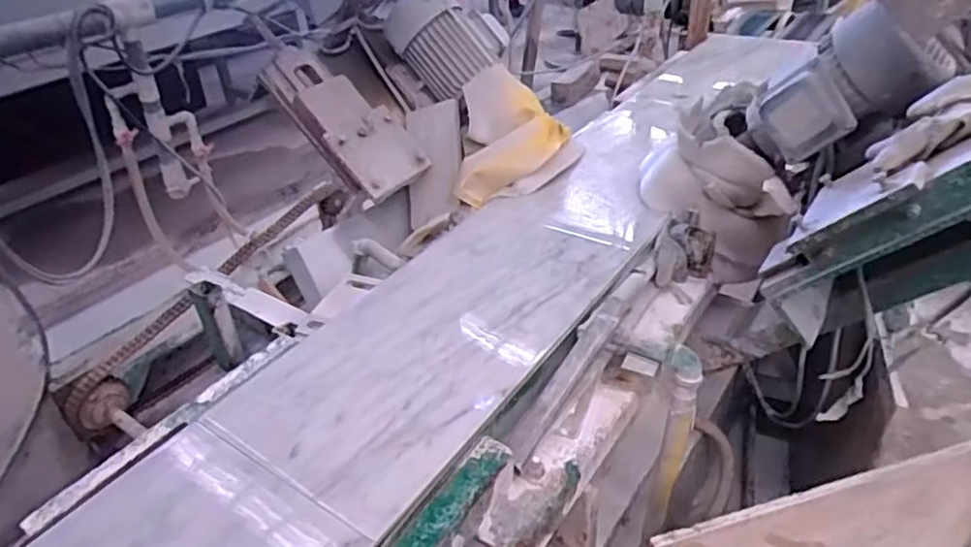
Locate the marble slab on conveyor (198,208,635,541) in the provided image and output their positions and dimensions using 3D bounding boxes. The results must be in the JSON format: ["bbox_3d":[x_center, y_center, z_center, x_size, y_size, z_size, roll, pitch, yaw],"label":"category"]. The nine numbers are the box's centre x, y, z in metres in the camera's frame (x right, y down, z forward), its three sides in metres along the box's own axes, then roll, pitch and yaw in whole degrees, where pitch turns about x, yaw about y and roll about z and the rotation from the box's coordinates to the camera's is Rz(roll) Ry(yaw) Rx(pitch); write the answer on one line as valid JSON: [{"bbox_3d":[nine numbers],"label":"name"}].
[{"bbox_3d":[-0.050,0.072,0.843,0.271,0.026,0.539,26,46,22],"label":"marble slab on conveyor"}]

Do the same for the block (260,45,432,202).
[{"bbox_3d":[-0.230,-0.253,1.064,0.289,0.041,0.156,46,49,-2],"label":"block"}]

